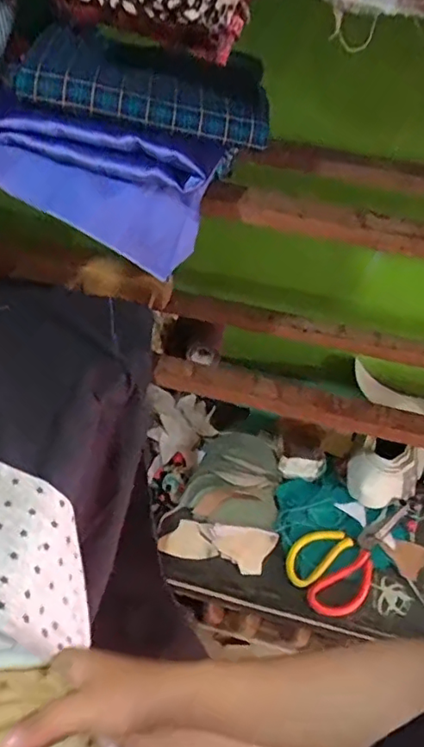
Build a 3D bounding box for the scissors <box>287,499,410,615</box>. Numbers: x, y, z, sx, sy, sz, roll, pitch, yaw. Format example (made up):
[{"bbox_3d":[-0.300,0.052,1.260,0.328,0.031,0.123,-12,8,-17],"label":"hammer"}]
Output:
[{"bbox_3d":[0.182,0.231,0.802,0.108,0.011,0.201,27,51,20],"label":"scissors"}]

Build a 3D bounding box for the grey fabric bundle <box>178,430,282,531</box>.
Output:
[{"bbox_3d":[0.035,0.146,0.851,0.134,0.040,0.143,10,47,6],"label":"grey fabric bundle"}]

